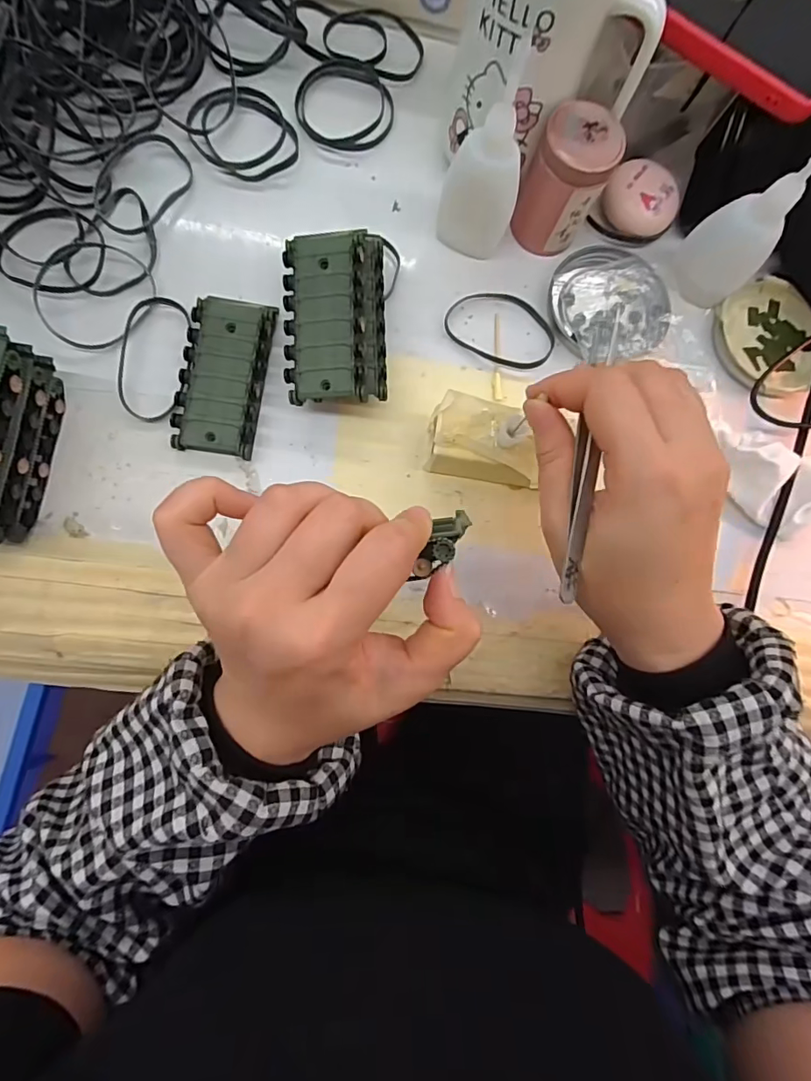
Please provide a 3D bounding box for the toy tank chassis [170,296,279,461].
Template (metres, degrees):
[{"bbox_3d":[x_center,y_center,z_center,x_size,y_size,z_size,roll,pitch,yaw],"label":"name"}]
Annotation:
[{"bbox_3d":[-0.104,-0.095,0.285,0.043,0.014,0.093,8,81,-5],"label":"toy tank chassis"}]

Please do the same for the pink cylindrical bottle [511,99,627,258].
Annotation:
[{"bbox_3d":[0.096,-0.216,0.298,0.044,0.062,0.044,1,82,-6],"label":"pink cylindrical bottle"}]

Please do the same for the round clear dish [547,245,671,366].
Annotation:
[{"bbox_3d":[0.132,-0.153,0.319,0.076,0.010,0.076,1,82,-6],"label":"round clear dish"}]

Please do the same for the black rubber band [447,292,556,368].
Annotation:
[{"bbox_3d":[0.061,-0.135,0.313,0.070,0.004,0.047,29,80,-1],"label":"black rubber band"}]

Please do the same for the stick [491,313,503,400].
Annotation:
[{"bbox_3d":[0.058,-0.116,0.310,0.006,0.004,0.059,1,82,-6],"label":"stick"}]

